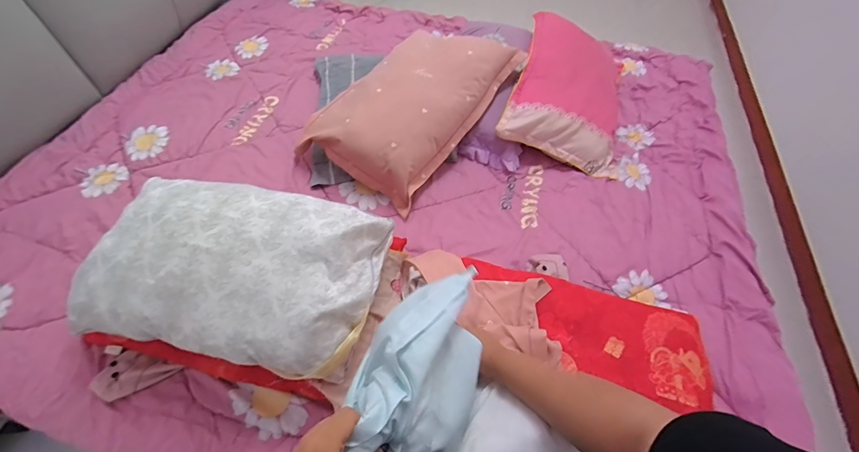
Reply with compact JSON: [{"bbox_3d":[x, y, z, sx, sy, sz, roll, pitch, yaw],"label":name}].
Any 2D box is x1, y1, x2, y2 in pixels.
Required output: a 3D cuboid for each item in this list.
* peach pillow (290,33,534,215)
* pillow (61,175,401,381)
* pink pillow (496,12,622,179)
[{"bbox_3d":[-0.058,-0.391,1.176,0.407,0.222,0.605,30,62,17],"label":"peach pillow"},{"bbox_3d":[-0.387,0.072,0.741,0.547,0.123,0.328,9,55,6],"label":"pillow"},{"bbox_3d":[0.478,-0.462,1.265,0.372,0.176,0.577,18,59,10],"label":"pink pillow"}]

